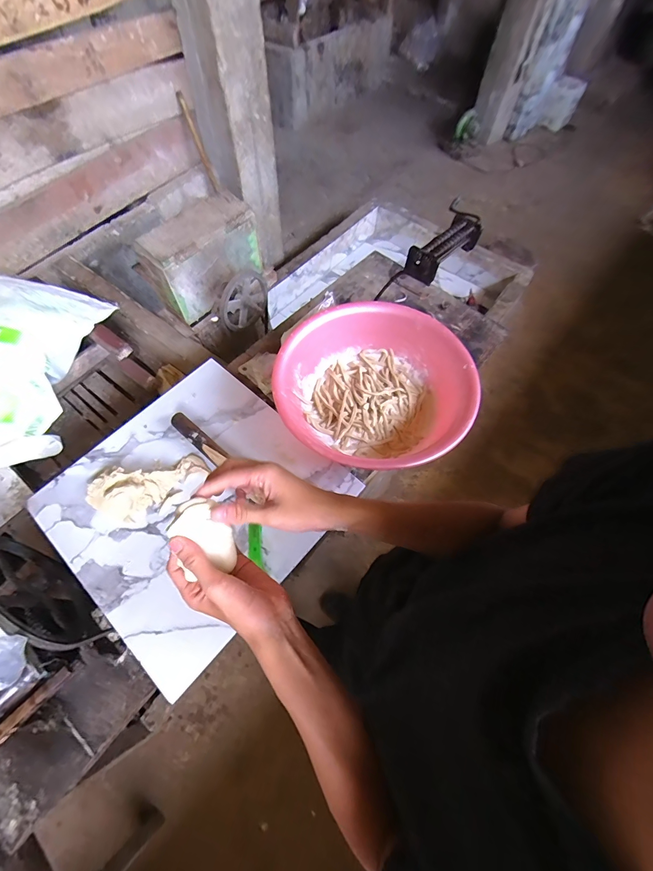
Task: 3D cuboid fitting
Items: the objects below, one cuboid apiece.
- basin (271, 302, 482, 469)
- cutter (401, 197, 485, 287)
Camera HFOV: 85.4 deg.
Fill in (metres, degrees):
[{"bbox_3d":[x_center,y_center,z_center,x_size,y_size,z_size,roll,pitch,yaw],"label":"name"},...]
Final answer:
[{"bbox_3d":[0.098,-0.103,0.776,0.396,0.117,0.384,-1,61,1],"label":"basin"},{"bbox_3d":[0.254,-0.402,0.742,0.067,0.059,0.206,37,68,20],"label":"cutter"}]

